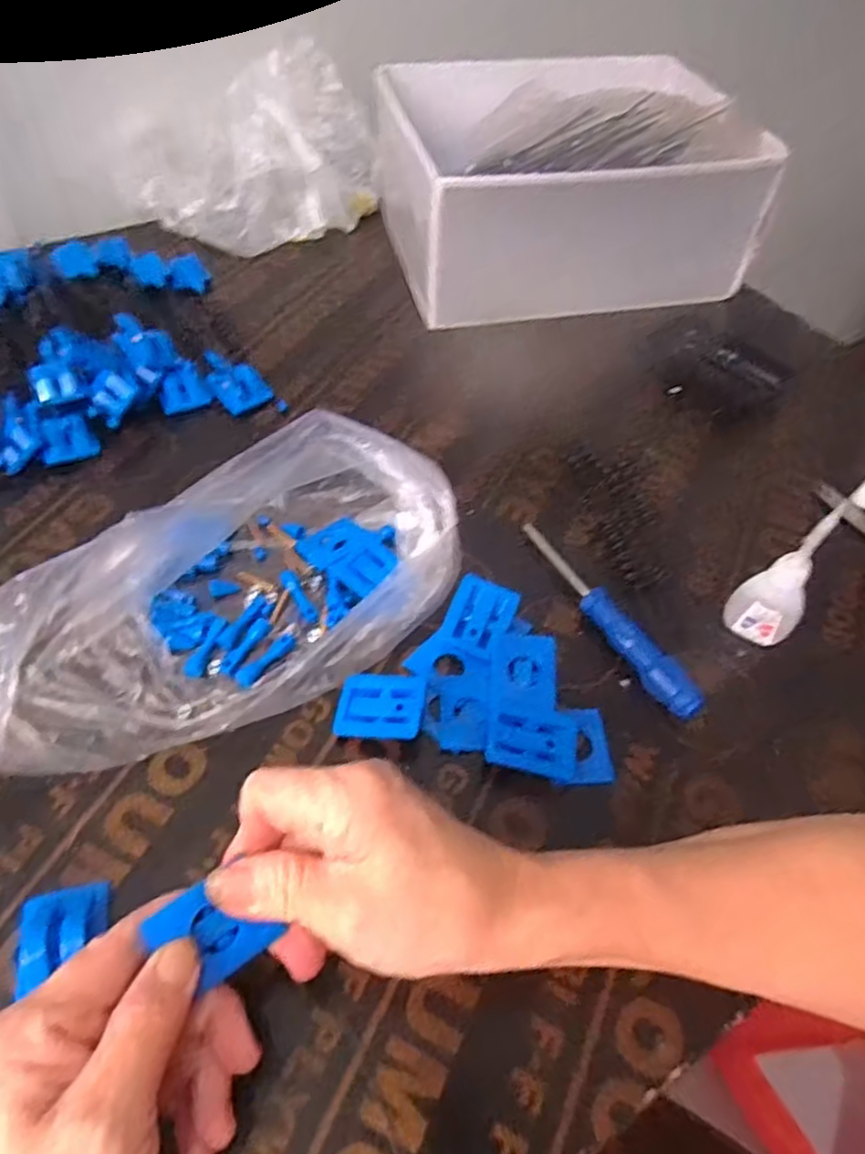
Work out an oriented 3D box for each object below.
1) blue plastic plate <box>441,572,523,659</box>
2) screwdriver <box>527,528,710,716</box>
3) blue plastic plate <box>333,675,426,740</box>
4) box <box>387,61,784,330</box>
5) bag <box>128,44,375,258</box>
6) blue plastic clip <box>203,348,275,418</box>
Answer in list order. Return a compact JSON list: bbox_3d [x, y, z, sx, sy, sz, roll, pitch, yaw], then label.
[{"bbox_3d":[0.028,0.022,0.395,0.035,0.006,0.044,20,70,7],"label":"blue plastic plate"},{"bbox_3d":[0.100,0.020,0.406,0.018,0.020,0.151,-24,57,-19],"label":"screwdriver"},{"bbox_3d":[-0.027,0.067,0.365,0.045,0.004,0.037,2,49,9],"label":"blue plastic plate"},{"bbox_3d":[0.115,-0.359,0.635,0.299,0.122,0.240,-7,53,-8],"label":"box"},{"bbox_3d":[-0.164,-0.398,0.645,0.213,0.117,0.137,-24,57,-19],"label":"bag"},{"bbox_3d":[-0.155,-0.153,0.532,0.038,0.015,0.070,-33,61,-25],"label":"blue plastic clip"}]

